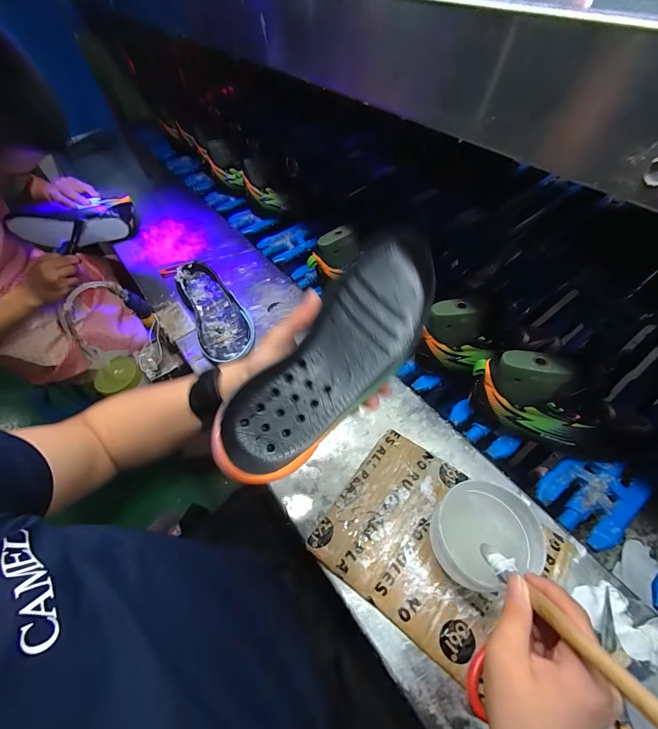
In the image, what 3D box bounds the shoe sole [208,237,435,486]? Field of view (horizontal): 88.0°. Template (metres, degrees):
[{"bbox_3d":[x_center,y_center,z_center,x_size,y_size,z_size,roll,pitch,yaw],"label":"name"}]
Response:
[{"bbox_3d":[0.014,-0.010,0.280,0.085,0.032,0.243,40,75,-6],"label":"shoe sole"}]

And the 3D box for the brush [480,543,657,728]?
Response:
[{"bbox_3d":[0.146,0.165,0.225,0.014,0.192,0.010,-6,86,-2],"label":"brush"}]

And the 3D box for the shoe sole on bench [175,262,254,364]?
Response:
[{"bbox_3d":[-0.200,-0.100,0.593,0.088,0.046,0.208,-25,57,-11],"label":"shoe sole on bench"}]

